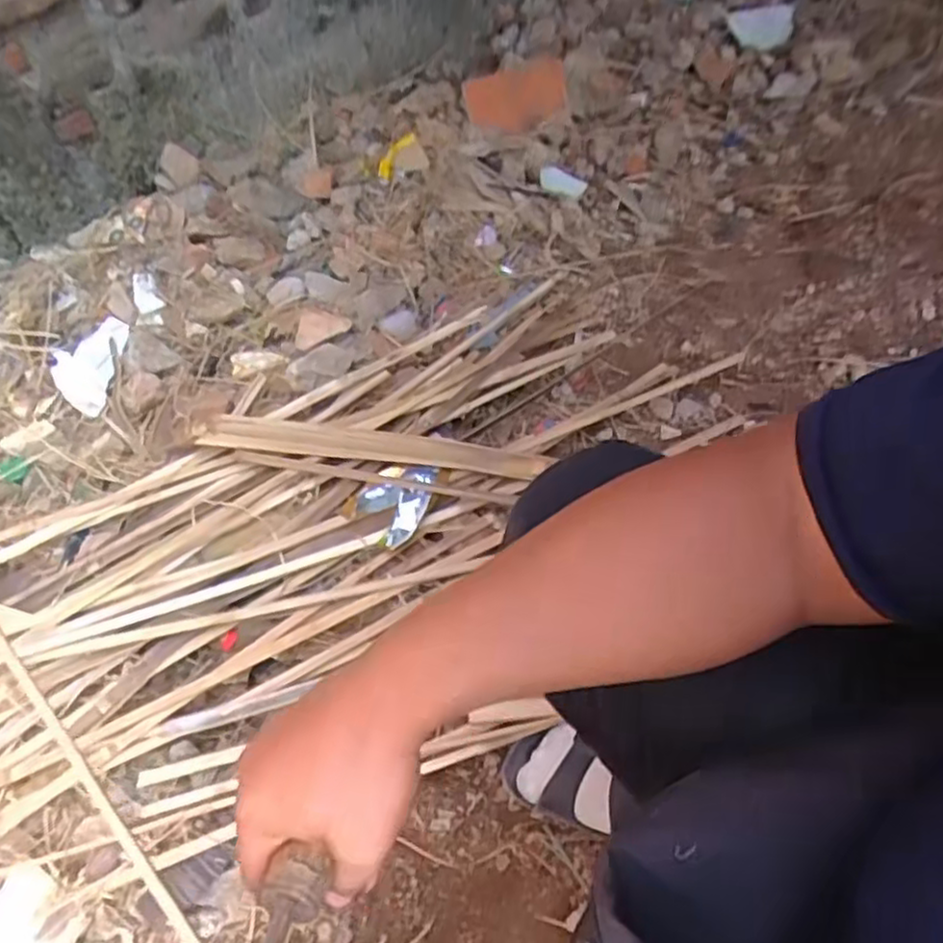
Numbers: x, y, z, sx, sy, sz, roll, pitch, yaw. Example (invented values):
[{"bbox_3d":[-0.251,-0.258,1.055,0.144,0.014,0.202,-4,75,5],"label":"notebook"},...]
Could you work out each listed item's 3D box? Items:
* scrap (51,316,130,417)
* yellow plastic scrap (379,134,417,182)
[{"bbox_3d":[-0.599,-0.170,1.114,0.096,0.028,0.195,-2,52,2],"label":"scrap"},{"bbox_3d":[-0.153,-0.645,1.454,0.035,0.021,0.197,10,54,11],"label":"yellow plastic scrap"}]

